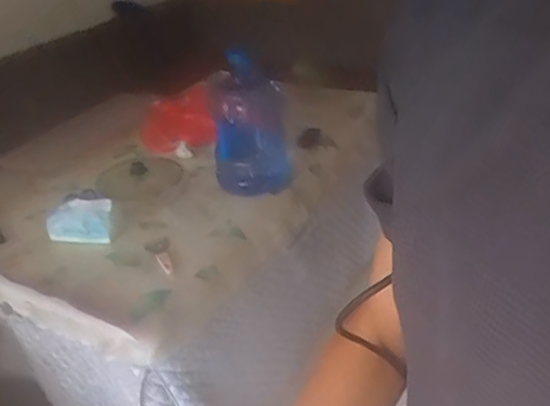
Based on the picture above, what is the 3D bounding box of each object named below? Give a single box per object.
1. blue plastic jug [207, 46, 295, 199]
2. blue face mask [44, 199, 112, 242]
[{"bbox_3d":[-0.066,-0.199,1.542,0.202,0.378,0.184,-5,31,1],"label":"blue plastic jug"},{"bbox_3d":[-0.492,0.044,1.416,0.155,0.089,0.081,1,31,11],"label":"blue face mask"}]

